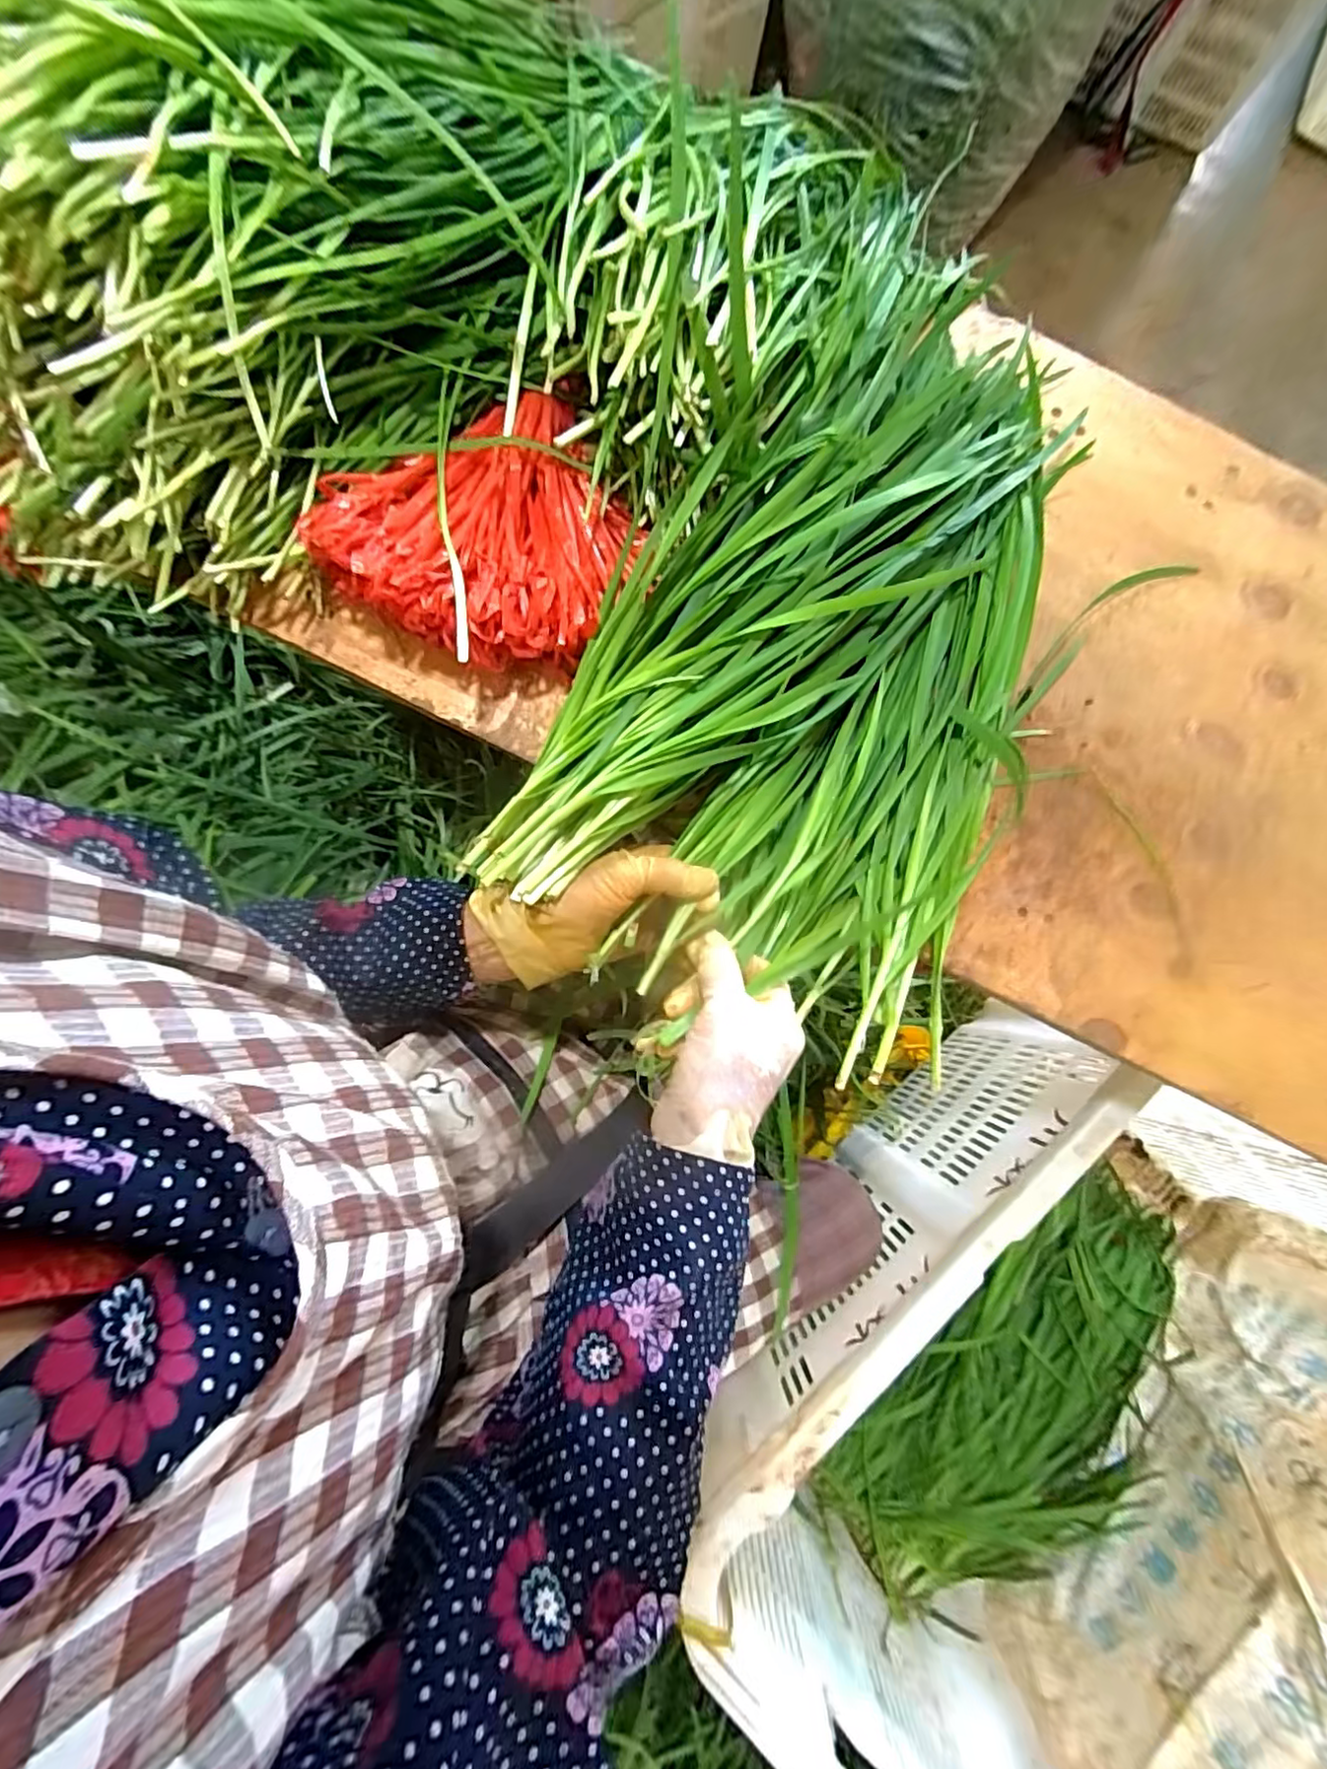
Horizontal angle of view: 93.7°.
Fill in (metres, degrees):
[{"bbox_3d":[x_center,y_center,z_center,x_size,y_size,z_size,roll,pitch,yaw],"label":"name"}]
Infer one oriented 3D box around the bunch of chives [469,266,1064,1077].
[{"bbox_3d":[0.118,-0.160,0.394,0.259,0.067,0.480,28,79,5],"label":"bunch of chives"}]

